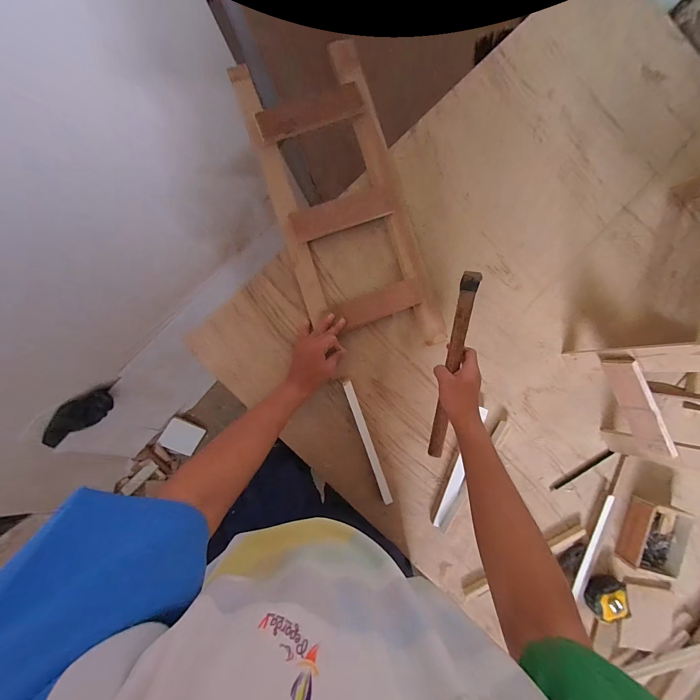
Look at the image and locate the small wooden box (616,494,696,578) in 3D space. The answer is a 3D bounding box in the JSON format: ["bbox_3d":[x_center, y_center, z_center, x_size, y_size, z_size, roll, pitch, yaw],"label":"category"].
[{"bbox_3d":[0.649,0.396,0.671,0.117,0.039,0.146,17,89,-6],"label":"small wooden box"}]

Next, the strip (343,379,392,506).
[{"bbox_3d":[0.034,0.178,0.608,0.017,0.015,0.247,-19,93,-6],"label":"strip"}]

